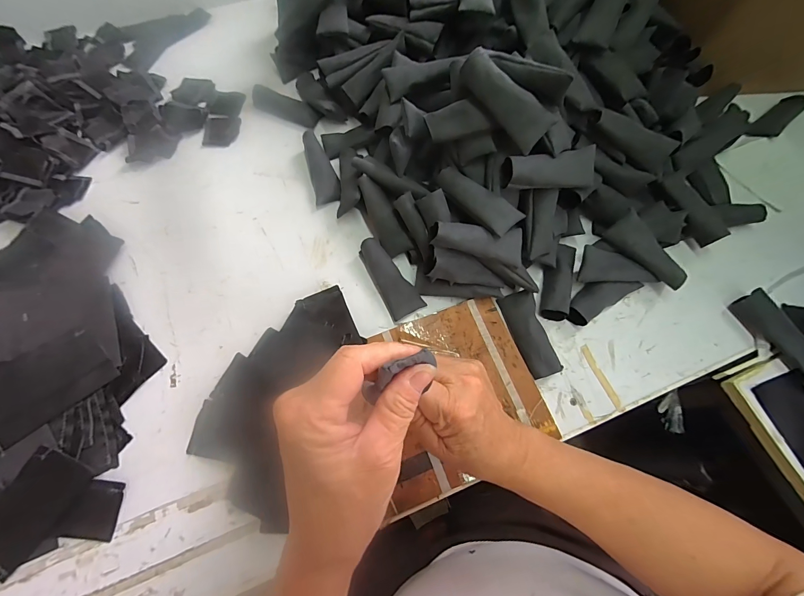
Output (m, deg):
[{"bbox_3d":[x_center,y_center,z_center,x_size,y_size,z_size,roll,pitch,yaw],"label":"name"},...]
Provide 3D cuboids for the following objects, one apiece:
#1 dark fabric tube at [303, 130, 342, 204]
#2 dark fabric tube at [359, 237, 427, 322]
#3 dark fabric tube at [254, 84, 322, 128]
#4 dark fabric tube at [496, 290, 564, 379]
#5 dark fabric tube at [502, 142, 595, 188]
[{"bbox_3d":[-0.112,-0.182,0.488,0.037,0.028,0.104,-14,69,-6],"label":"dark fabric tube"},{"bbox_3d":[-0.015,-0.026,0.429,0.042,0.032,0.101,-29,71,-11],"label":"dark fabric tube"},{"bbox_3d":[-0.177,-0.289,0.528,0.107,0.023,0.035,26,70,10],"label":"dark fabric tube"},{"bbox_3d":[0.150,0.040,0.404,0.039,0.012,0.100,-15,69,-6],"label":"dark fabric tube"},{"bbox_3d":[0.159,-0.135,0.380,0.105,0.041,0.037,-8,69,-4],"label":"dark fabric tube"}]

